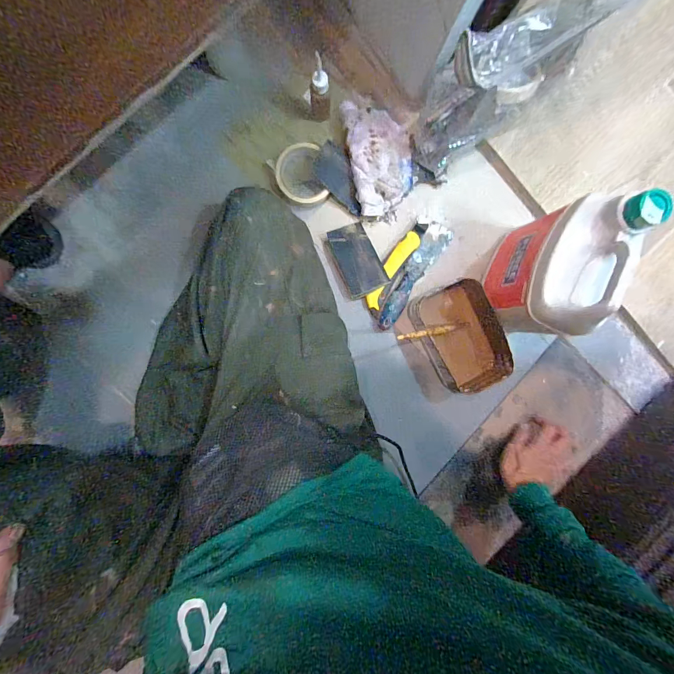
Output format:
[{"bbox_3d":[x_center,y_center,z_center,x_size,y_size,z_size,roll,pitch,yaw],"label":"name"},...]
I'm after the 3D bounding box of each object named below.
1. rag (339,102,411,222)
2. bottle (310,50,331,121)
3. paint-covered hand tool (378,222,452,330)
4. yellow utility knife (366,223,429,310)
[{"bbox_3d":[0.075,-0.295,0.579,0.108,0.038,0.177,-8,94,-3],"label":"rag"},{"bbox_3d":[-0.024,-0.379,0.529,0.032,0.141,0.038,0,94,-4],"label":"bottle"},{"bbox_3d":[0.132,-0.109,0.602,0.043,0.022,0.209,34,91,-5],"label":"paint-covered hand tool"},{"bbox_3d":[0.101,-0.124,0.597,0.031,0.021,0.164,33,91,-5],"label":"yellow utility knife"}]

